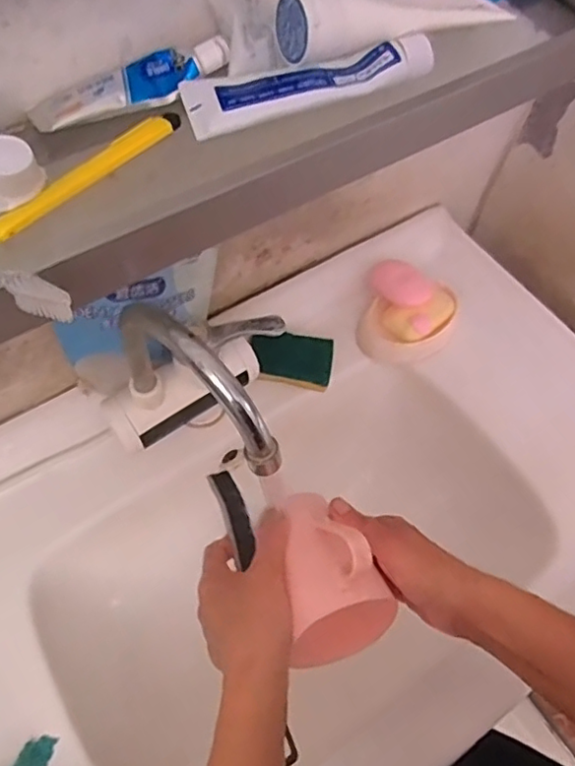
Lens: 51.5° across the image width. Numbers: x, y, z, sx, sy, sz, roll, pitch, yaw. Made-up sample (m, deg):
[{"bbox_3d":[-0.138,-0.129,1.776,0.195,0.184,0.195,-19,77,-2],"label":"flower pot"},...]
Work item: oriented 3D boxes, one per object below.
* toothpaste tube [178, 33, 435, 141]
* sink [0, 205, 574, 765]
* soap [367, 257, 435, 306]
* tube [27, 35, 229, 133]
[{"bbox_3d":[0.013,-0.196,0.382,0.161,0.019,0.040,-19,64,-13],"label":"toothpaste tube"},{"bbox_3d":[-0.004,0.165,0.611,0.802,0.177,0.468,-32,68,-19],"label":"sink"},{"bbox_3d":[0.130,-0.115,0.693,0.050,0.022,0.079,-34,68,-20],"label":"soap"},{"bbox_3d":[-0.099,-0.187,0.376,0.128,0.018,0.032,-31,68,-19],"label":"tube"}]

